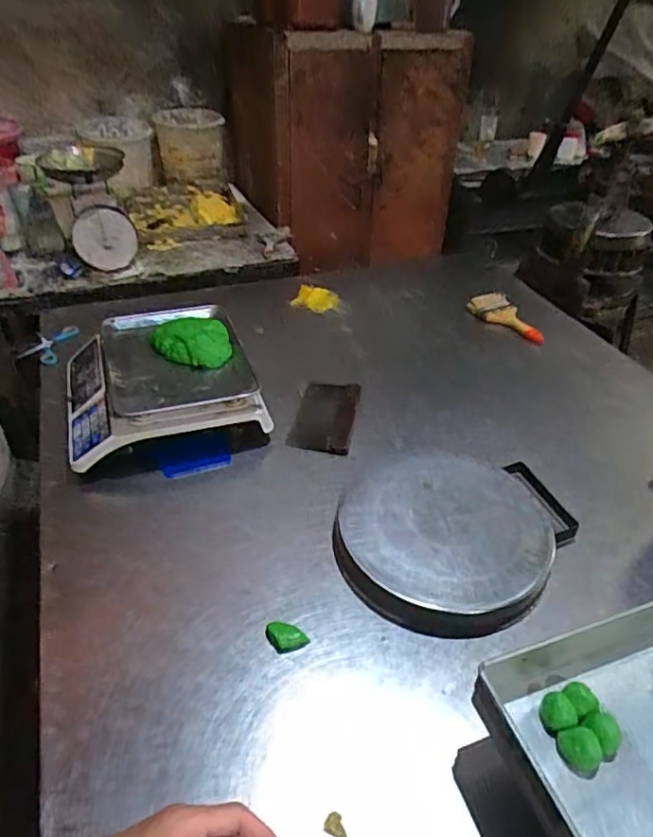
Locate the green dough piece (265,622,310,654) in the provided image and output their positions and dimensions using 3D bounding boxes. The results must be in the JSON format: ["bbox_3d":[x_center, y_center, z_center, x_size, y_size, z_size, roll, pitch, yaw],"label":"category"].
[{"bbox_3d":[-0.053,0.278,0.735,0.054,0.013,0.032,14,40,17],"label":"green dough piece"}]

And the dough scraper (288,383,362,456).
[{"bbox_3d":[0.002,-0.007,1.101,0.113,0.016,0.183,9,48,11],"label":"dough scraper"}]

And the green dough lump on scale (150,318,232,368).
[{"bbox_3d":[-0.252,-0.145,1.062,0.141,0.038,0.153,-8,40,-14],"label":"green dough lump on scale"}]

